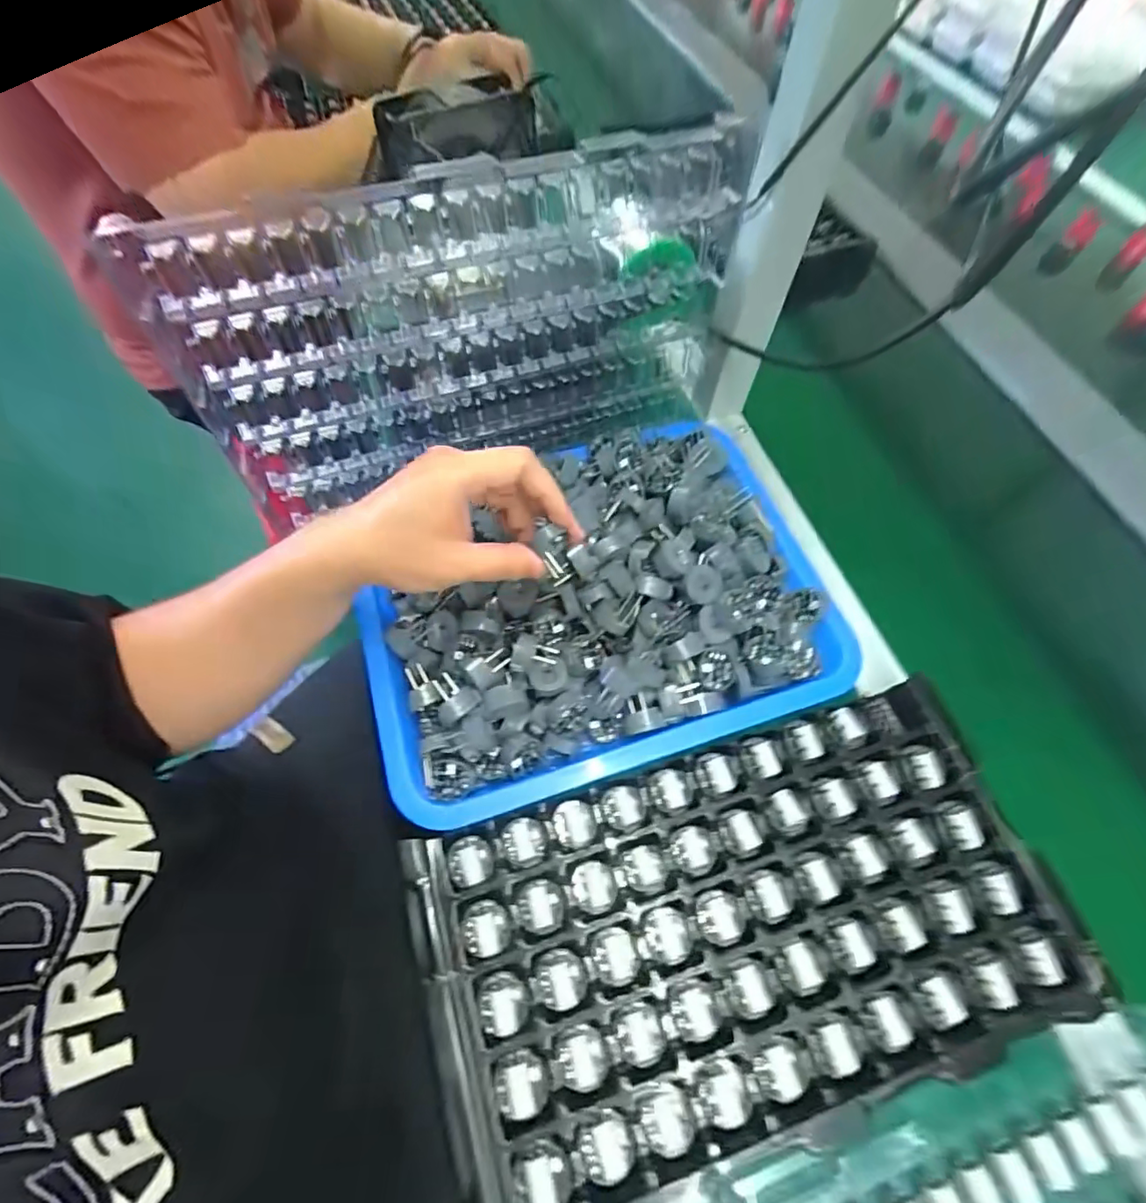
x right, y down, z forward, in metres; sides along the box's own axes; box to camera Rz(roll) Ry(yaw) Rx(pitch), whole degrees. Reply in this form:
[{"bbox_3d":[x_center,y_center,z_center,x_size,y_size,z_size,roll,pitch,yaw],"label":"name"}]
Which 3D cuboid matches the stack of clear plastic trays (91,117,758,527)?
[{"bbox_3d":[-0.061,-0.183,0.399,0.377,0.200,0.046,-18,62,-13],"label":"stack of clear plastic trays"}]

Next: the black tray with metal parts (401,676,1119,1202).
[{"bbox_3d":[0.099,0.188,0.331,0.349,0.034,0.198,-14,62,-11],"label":"black tray with metal parts"}]

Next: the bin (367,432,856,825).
[{"bbox_3d":[0.016,-0.007,0.407,0.321,0.060,0.240,-15,62,-11],"label":"bin"}]

